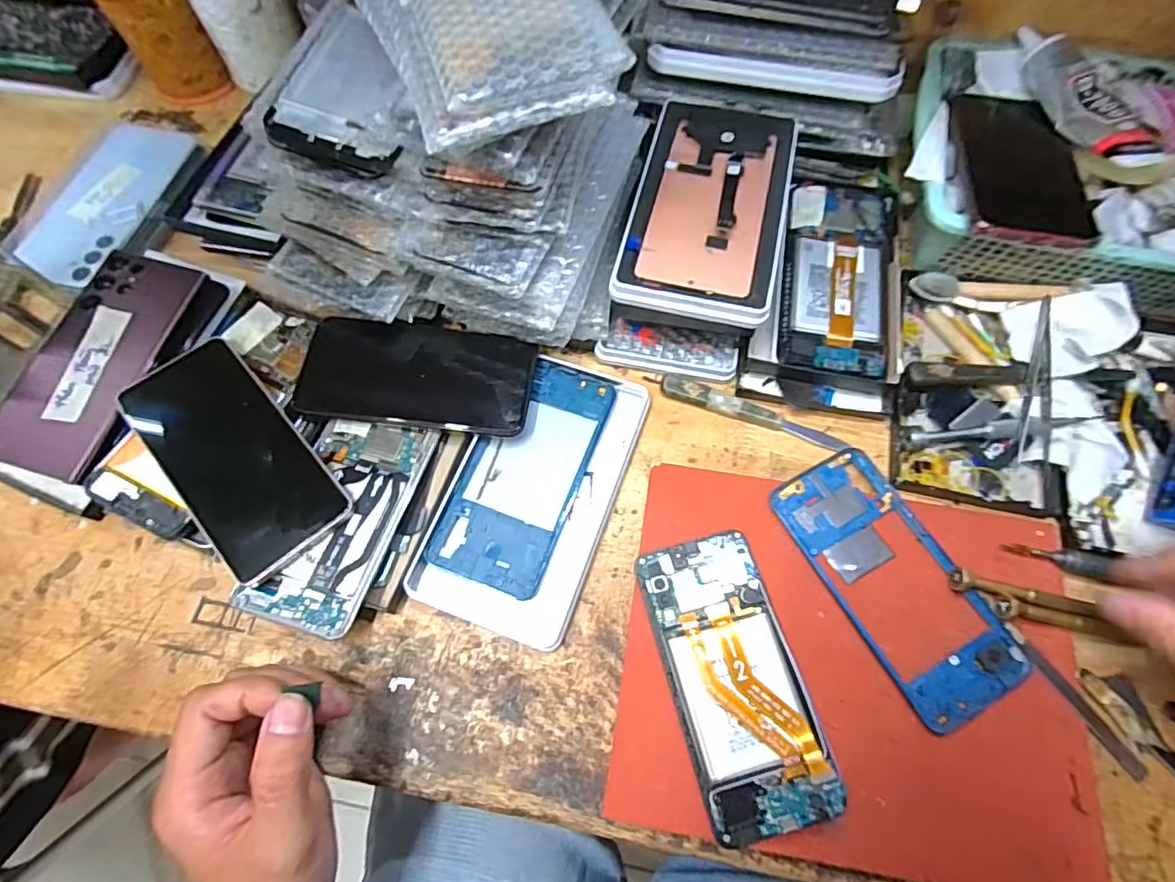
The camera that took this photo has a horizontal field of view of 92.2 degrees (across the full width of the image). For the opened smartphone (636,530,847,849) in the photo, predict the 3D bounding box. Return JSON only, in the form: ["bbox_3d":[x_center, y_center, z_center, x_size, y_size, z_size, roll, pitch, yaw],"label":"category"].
[{"bbox_3d":[0.082,0.129,0.315,0.068,0.015,0.152,-14,68,-5],"label":"opened smartphone"}]

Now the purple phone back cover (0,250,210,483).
[{"bbox_3d":[-0.335,-0.057,0.384,0.076,0.012,0.162,16,69,-3],"label":"purple phone back cover"}]

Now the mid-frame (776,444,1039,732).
[{"bbox_3d":[0.184,0.083,0.341,0.074,0.005,0.159,-28,69,-8],"label":"mid-frame"}]

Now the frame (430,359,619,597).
[{"bbox_3d":[-0.041,0.018,0.372,0.075,0.012,0.156,19,69,9],"label":"frame"}]

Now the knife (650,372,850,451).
[{"bbox_3d":[0.110,-0.021,0.395,0.137,0.009,0.016,21,70,9],"label":"knife"}]

